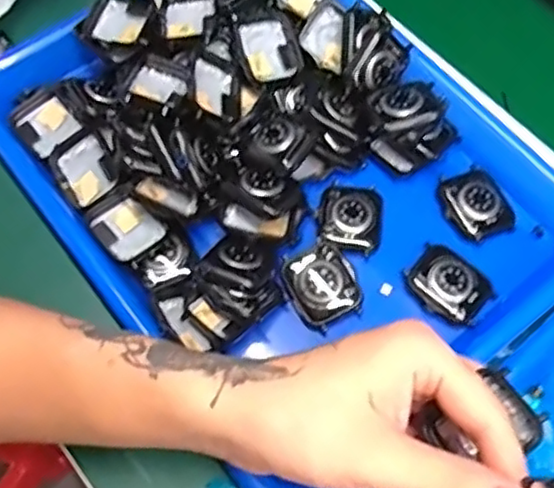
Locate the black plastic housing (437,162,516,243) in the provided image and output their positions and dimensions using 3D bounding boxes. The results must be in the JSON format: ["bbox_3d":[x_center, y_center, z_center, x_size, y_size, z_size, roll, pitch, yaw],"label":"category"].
[{"bbox_3d":[0.120,-0.025,0.404,0.036,0.014,0.045,-19,67,-8],"label":"black plastic housing"}]

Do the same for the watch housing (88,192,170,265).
[{"bbox_3d":[-0.086,-0.011,0.379,0.033,0.013,0.040,-40,72,-16],"label":"watch housing"}]

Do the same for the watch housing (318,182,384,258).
[{"bbox_3d":[0.044,-0.017,0.394,0.038,0.010,0.041,10,66,5],"label":"watch housing"}]

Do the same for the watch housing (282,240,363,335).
[{"bbox_3d":[0.026,0.023,0.371,0.036,0.010,0.046,-24,68,-10],"label":"watch housing"}]

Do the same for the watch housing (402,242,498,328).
[{"bbox_3d":[0.097,0.023,0.375,0.046,0.013,0.034,38,71,16],"label":"watch housing"}]

